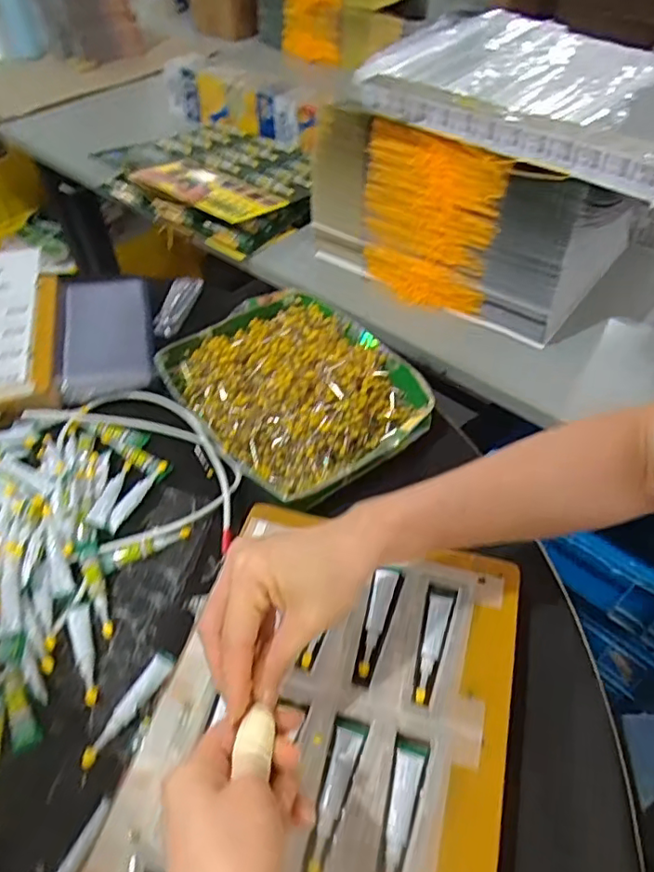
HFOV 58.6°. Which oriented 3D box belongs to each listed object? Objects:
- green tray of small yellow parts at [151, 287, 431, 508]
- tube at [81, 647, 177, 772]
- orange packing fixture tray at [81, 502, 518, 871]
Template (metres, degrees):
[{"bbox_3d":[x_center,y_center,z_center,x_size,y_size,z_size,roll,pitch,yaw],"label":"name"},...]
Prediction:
[{"bbox_3d":[-0.031,-0.067,0.627,0.223,0.054,0.278,-31,55,-24],"label":"green tray of small yellow parts"},{"bbox_3d":[-0.142,0.196,0.422,0.019,0.012,0.088,21,52,18],"label":"tube"},{"bbox_3d":[-0.010,0.217,0.357,0.225,0.018,0.373,13,50,9],"label":"orange packing fixture tray"}]

